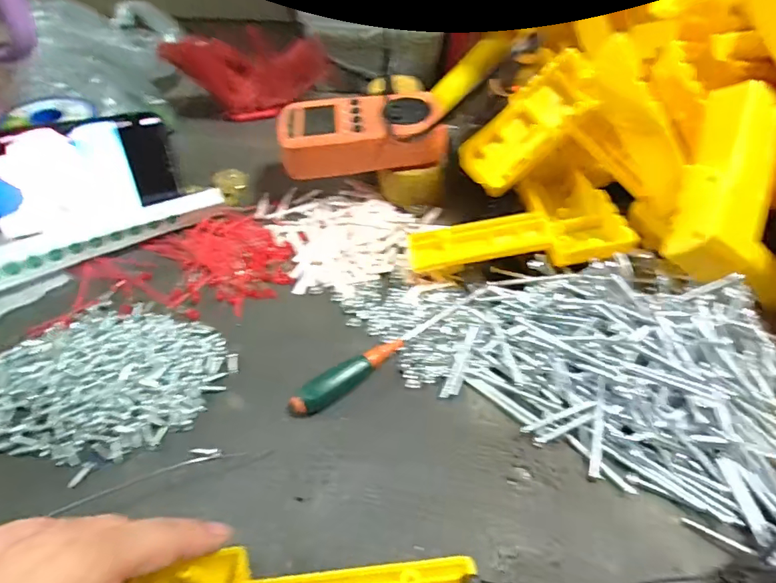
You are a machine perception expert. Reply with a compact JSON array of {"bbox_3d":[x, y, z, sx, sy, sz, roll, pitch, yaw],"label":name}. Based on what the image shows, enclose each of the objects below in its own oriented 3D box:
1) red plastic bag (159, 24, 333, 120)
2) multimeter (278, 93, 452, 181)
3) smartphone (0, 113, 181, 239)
[{"bbox_3d":[-0.139,-0.228,0.496,0.164,0.071,0.052,-20,53,-19],"label":"red plastic bag"},{"bbox_3d":[-0.021,-0.127,0.382,0.129,0.037,0.073,-4,49,-8],"label":"multimeter"},{"bbox_3d":[-0.247,-0.085,0.357,0.158,0.070,0.016,-12,17,-12],"label":"smartphone"}]

